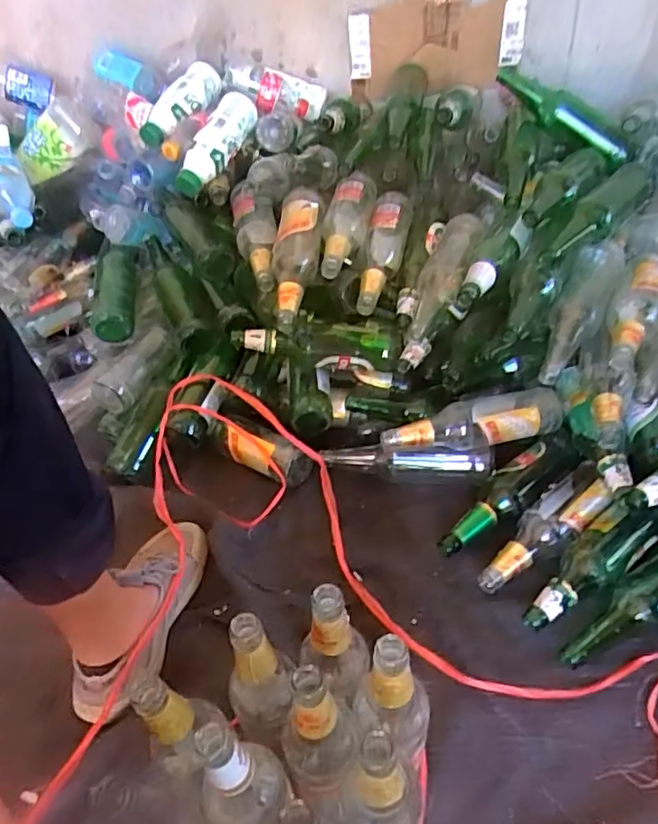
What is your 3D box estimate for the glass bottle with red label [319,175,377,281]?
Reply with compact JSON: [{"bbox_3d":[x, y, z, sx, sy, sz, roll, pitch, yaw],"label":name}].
[{"bbox_3d":[0.028,-0.304,0.930,0.060,0.061,0.254,4,45,11],"label":"glass bottle with red label"}]

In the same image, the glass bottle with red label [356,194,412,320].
[{"bbox_3d":[0.087,-0.257,0.943,0.060,0.076,0.255,6,46,13],"label":"glass bottle with red label"}]

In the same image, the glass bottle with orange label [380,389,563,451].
[{"bbox_3d":[0.207,0.016,0.858,0.262,0.056,0.069,-15,45,-8],"label":"glass bottle with orange label"}]

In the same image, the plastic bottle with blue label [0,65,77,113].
[{"bbox_3d":[-0.577,-0.616,1.117,0.186,0.060,0.074,6,44,-7],"label":"plastic bottle with blue label"}]

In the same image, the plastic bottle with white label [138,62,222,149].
[{"bbox_3d":[-0.259,-0.547,1.051,0.072,0.057,0.202,25,70,29],"label":"plastic bottle with white label"}]

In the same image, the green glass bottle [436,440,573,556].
[{"bbox_3d":[0.244,0.118,0.837,0.240,0.053,0.052,-33,50,-24],"label":"green glass bottle"}]

